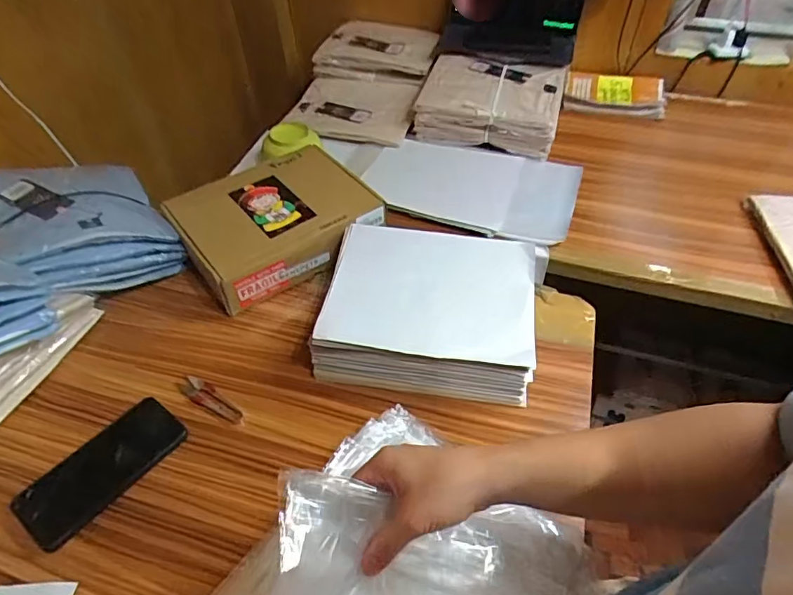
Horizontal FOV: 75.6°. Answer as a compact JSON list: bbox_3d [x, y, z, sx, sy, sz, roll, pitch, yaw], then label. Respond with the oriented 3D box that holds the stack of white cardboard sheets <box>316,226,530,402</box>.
[{"bbox_3d":[0.042,0.013,0.663,0.262,0.087,0.212,6,48,6],"label":"stack of white cardboard sheets"}]

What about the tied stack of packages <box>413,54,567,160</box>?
[{"bbox_3d":[0.181,-0.375,1.001,0.261,0.104,0.179,12,49,12],"label":"tied stack of packages"}]

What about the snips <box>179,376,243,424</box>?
[{"bbox_3d":[-0.220,0.122,0.612,0.095,0.004,0.027,24,52,21],"label":"snips"}]

